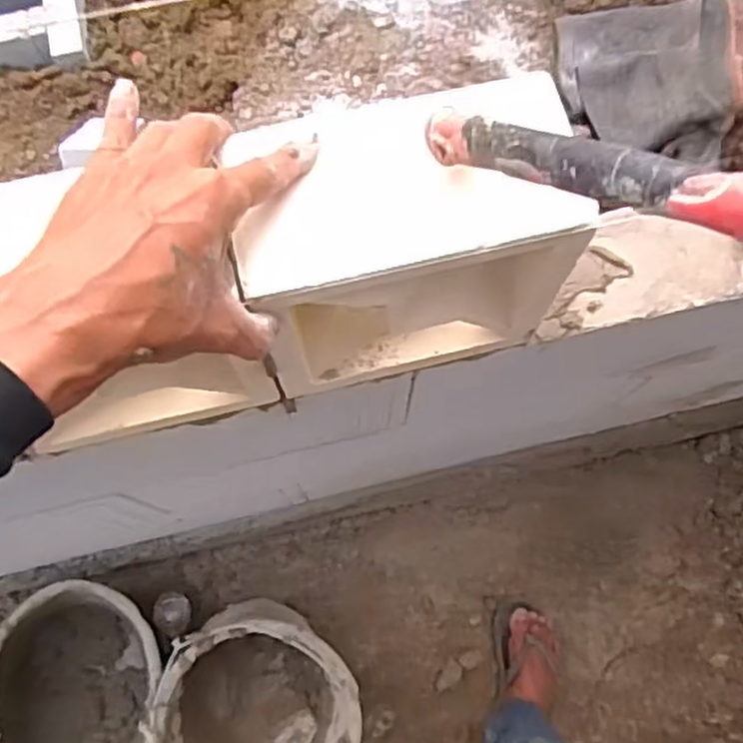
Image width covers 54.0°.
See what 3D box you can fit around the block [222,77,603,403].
[{"bbox_3d":[0.020,-0.077,0.489,0.190,0.186,0.101,-13,73,-4],"label":"block"}]

